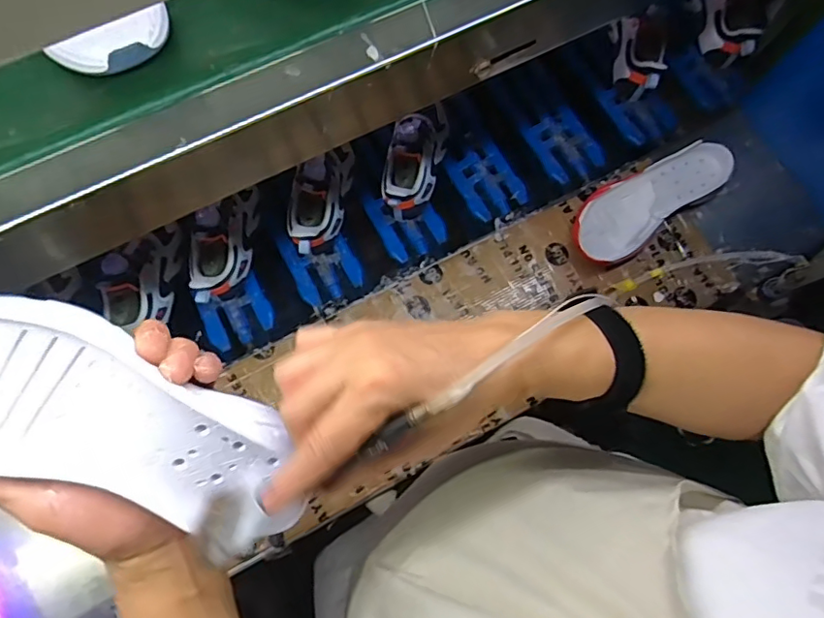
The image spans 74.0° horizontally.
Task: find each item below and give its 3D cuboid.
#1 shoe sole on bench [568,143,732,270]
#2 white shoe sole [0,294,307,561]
[{"bbox_3d":[0.331,-0.155,0.772,0.256,0.051,0.098,-36,81,-8],"label":"shoe sole on bench"},{"bbox_3d":[-0.157,0.059,0.280,0.208,0.028,0.086,31,77,-25],"label":"white shoe sole"}]

